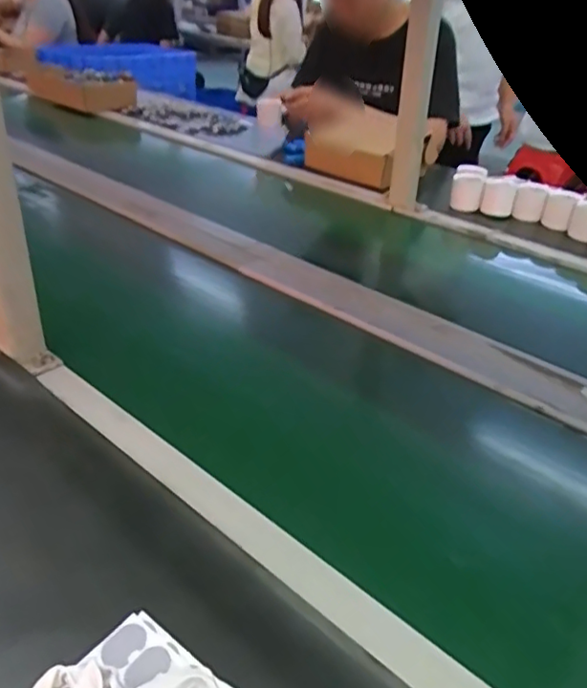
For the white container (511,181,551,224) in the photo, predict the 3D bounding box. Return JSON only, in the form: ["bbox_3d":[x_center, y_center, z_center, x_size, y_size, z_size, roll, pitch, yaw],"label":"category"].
[{"bbox_3d":[0.442,-0.267,1.107,0.050,0.060,0.057,16,33,18],"label":"white container"}]

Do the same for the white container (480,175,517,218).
[{"bbox_3d":[0.386,-0.274,1.120,0.057,0.072,0.061,13,32,14],"label":"white container"}]

